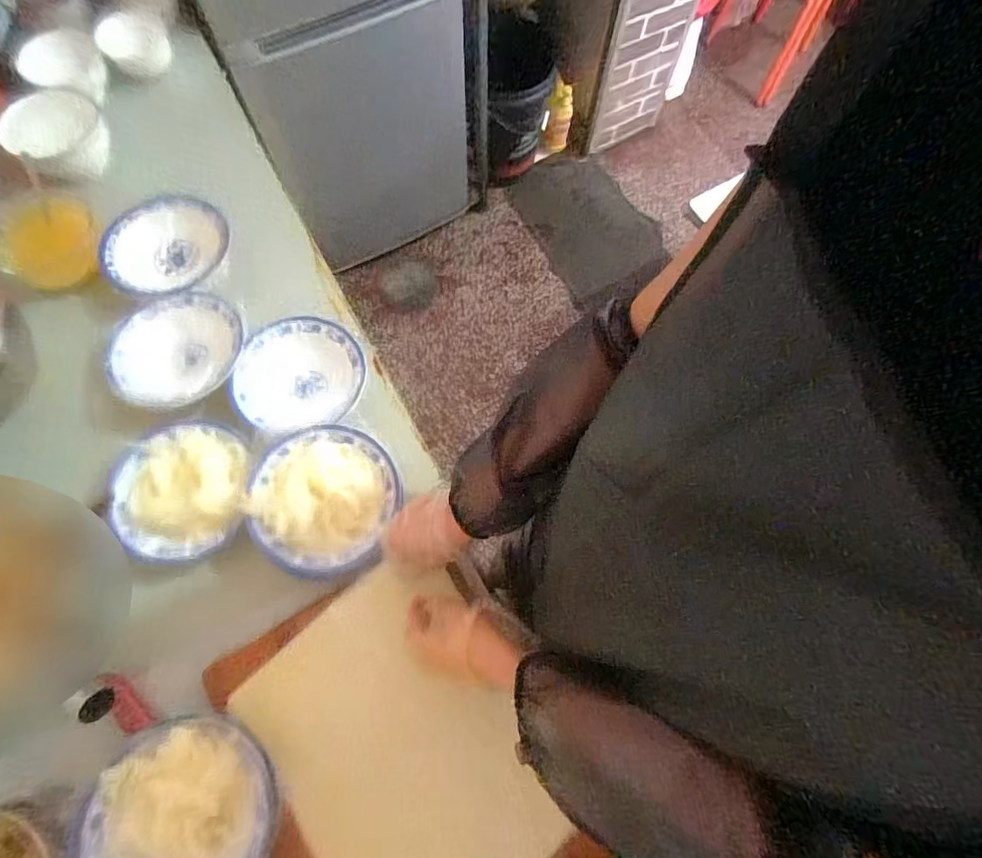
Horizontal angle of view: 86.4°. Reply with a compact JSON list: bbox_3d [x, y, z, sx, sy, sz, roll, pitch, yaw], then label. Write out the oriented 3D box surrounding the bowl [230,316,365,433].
[{"bbox_3d":[-0.249,-0.067,0.690,0.168,0.058,0.163,1,71,-2],"label":"bowl"}]

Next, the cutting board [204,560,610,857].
[{"bbox_3d":[-0.094,0.348,0.535,0.267,0.029,0.381,-28,74,-11],"label":"cutting board"}]

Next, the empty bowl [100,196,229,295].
[{"bbox_3d":[-0.476,-0.264,0.769,0.178,0.058,0.168,1,71,-2],"label":"empty bowl"}]

